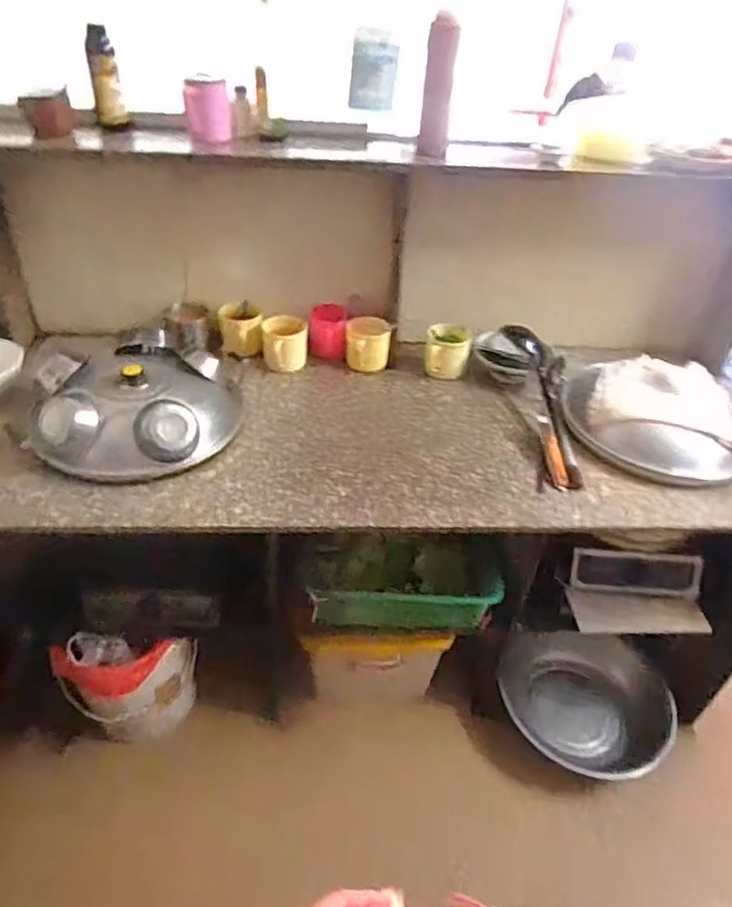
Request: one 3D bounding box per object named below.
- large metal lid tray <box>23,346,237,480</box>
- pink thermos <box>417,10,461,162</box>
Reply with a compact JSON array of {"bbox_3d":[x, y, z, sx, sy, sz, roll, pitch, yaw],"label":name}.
[{"bbox_3d":[-0.433,-0.085,1.124,0.312,0.122,0.340,24,43,22],"label":"large metal lid tray"},{"bbox_3d":[0.131,-0.659,1.103,0.056,0.222,0.061,11,39,8],"label":"pink thermos"}]

